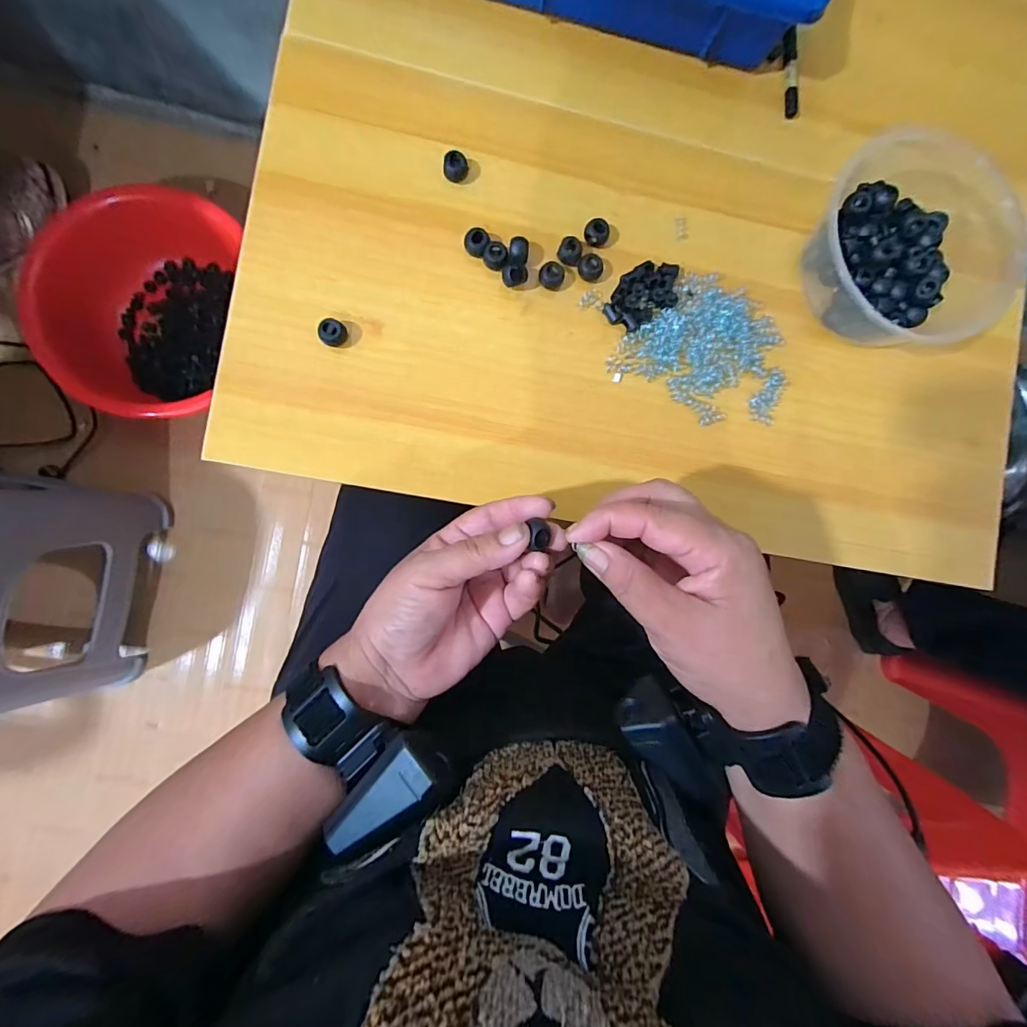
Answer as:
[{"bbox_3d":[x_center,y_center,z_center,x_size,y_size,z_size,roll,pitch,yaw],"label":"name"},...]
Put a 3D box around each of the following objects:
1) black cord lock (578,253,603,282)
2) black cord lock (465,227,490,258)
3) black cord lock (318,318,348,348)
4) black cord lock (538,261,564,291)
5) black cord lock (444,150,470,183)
[{"bbox_3d":[0.054,-0.175,0.325,0.015,0.012,0.015,0,88,-8],"label":"black cord lock"},{"bbox_3d":[-0.026,-0.187,0.318,0.016,0.015,0.015,0,88,-8],"label":"black cord lock"},{"bbox_3d":[-0.121,-0.121,0.308,0.017,0.014,0.016,0,88,-8],"label":"black cord lock"},{"bbox_3d":[0.027,-0.168,0.324,0.018,0.012,0.017,22,85,-7],"label":"black cord lock"},{"bbox_3d":[-0.039,-0.239,0.317,0.016,0.014,0.013,3,88,-8],"label":"black cord lock"}]

